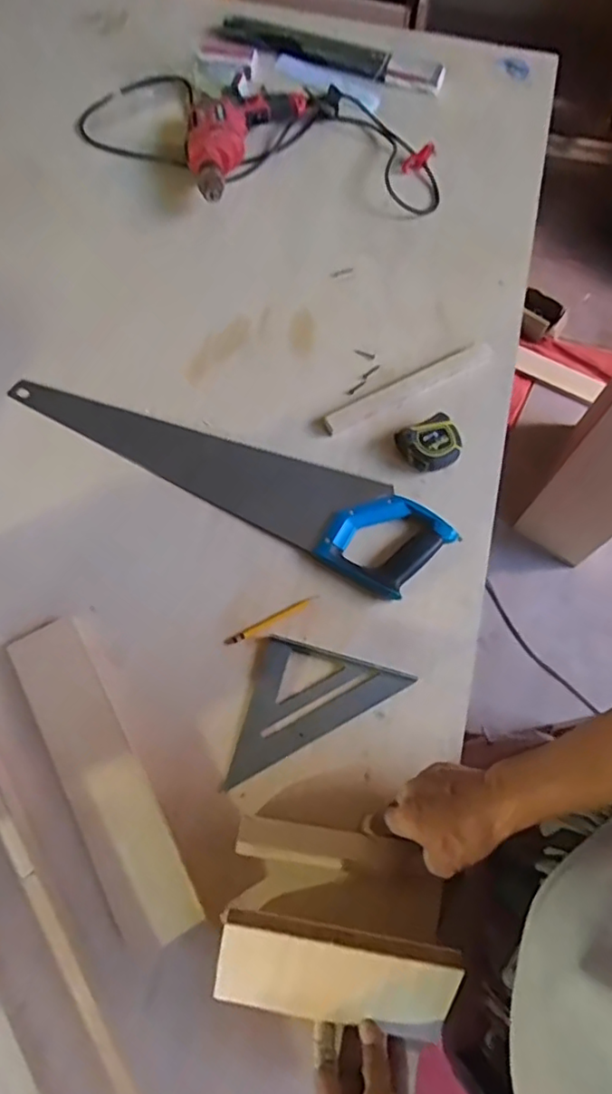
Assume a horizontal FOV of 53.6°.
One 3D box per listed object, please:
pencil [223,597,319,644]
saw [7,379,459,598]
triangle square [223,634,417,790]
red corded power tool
[{"bbox_3d":[-0.042,0.090,0.742,0.122,0.005,0.011,-25,72,-11],"label":"pencil"},{"bbox_3d":[-0.106,-0.119,0.817,0.601,0.035,0.132,29,71,8],"label":"saw"},{"bbox_3d":[-0.009,0.165,0.709,0.228,0.016,0.123,-28,73,-12],"label":"triangle square"},{"bbox_3d":[-0.083,-0.693,1.002,0.578,0.074,0.316,-4,69,-4],"label":"red corded power tool"}]

